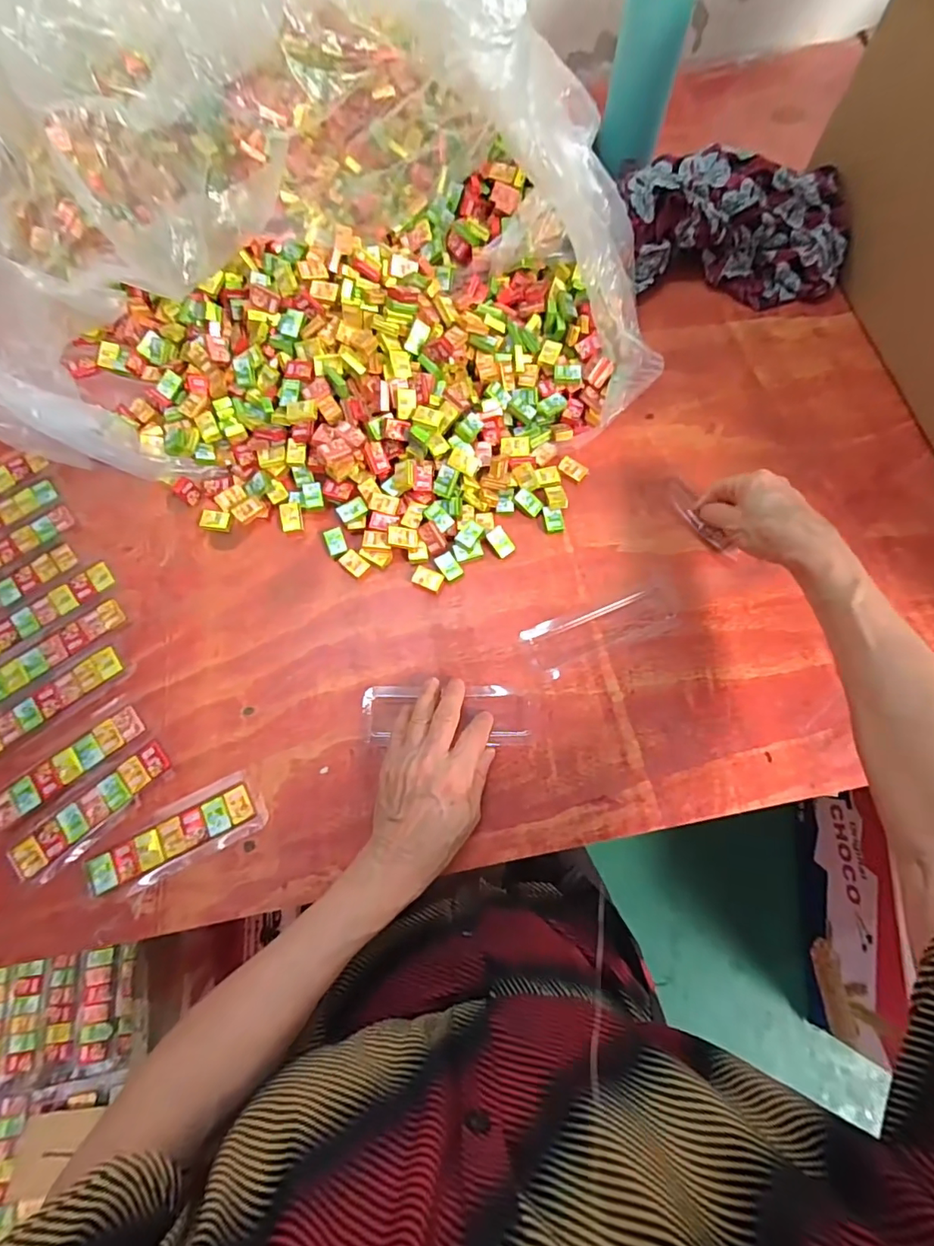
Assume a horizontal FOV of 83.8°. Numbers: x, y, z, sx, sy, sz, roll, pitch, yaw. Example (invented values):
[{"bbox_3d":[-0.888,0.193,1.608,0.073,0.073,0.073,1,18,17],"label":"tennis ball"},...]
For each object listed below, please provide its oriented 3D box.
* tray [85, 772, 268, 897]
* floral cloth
[{"bbox_3d":[-0.213,0.158,0.382,0.126,0.008,0.043,-28,72,-9],"label":"tray"},{"bbox_3d":[0.277,-0.416,0.545,0.232,0.077,0.131,5,70,2],"label":"floral cloth"}]

